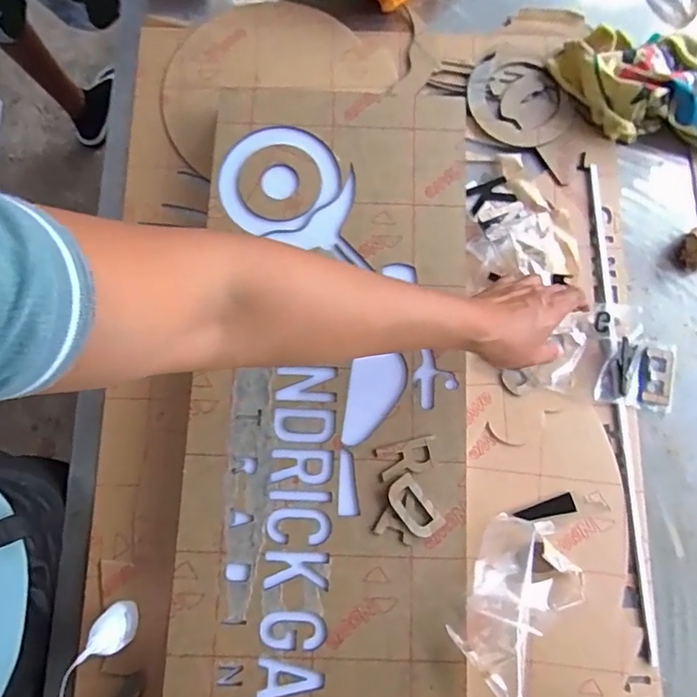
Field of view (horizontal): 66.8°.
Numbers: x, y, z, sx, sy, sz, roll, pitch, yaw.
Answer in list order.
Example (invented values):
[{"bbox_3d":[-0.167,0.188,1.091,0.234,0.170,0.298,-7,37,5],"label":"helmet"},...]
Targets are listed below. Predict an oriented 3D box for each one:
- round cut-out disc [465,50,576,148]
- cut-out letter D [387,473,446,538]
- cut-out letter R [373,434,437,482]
[{"bbox_3d":[0.221,-0.327,0.695,0.126,0.010,0.135,0,79,-1],"label":"round cut-out disc"},{"bbox_3d":[0.070,0.168,0.554,0.035,0.004,0.066,-36,81,-7],"label":"cut-out letter D"},{"bbox_3d":[0.063,0.118,0.566,0.064,0.004,0.035,-13,79,-3],"label":"cut-out letter R"}]

